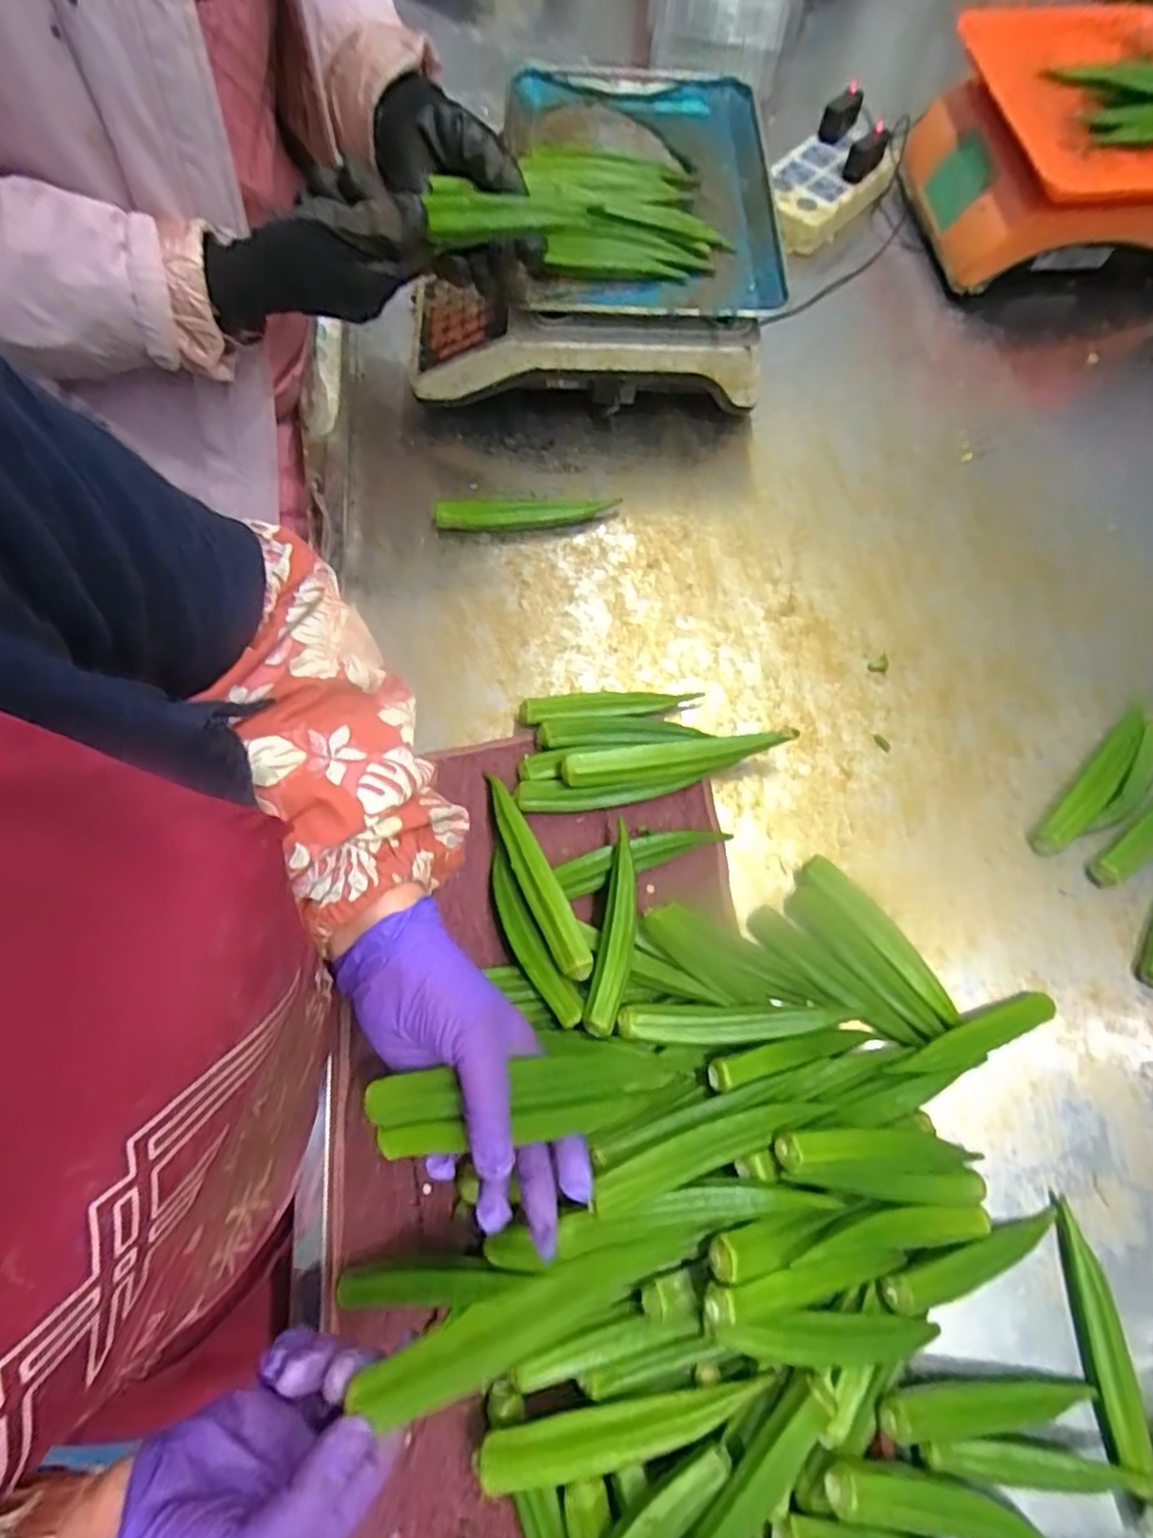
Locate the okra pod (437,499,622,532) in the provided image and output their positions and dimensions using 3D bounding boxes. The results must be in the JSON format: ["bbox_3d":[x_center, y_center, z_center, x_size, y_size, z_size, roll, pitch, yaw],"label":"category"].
[{"bbox_3d":[-0.045,-0.224,0.584,0.156,0.021,0.026,-1,70,-1],"label":"okra pod"}]

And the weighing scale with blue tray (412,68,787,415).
[{"bbox_3d":[0.012,-0.492,0.622,0.317,0.144,0.306,0,70,-1],"label":"weighing scale with blue tray"}]

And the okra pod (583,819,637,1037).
[{"bbox_3d":[0.027,0.102,0.431,0.023,0.031,0.132,12,70,3],"label":"okra pod"}]

